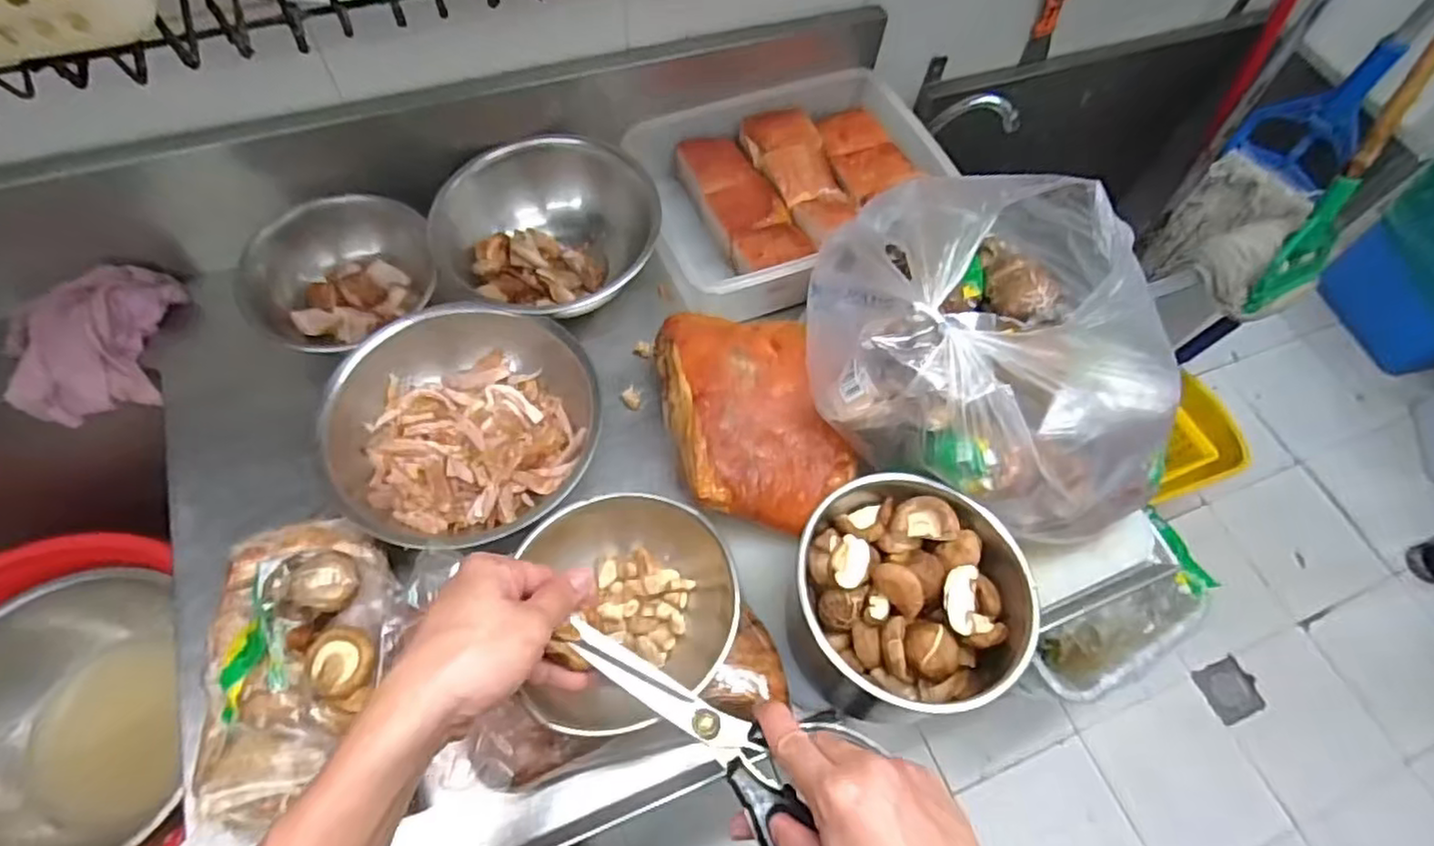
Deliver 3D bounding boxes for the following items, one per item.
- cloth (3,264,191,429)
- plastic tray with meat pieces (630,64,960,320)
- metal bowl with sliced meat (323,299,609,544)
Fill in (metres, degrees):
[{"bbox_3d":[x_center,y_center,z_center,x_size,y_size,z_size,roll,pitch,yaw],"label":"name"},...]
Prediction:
[{"bbox_3d":[-0.636,-0.081,0.703,0.151,0.091,0.121,-12,64,-10],"label":"cloth"},{"bbox_3d":[0.092,-0.276,0.808,0.337,0.068,0.279,-17,65,-12],"label":"plastic tray with meat pieces"},{"bbox_3d":[-0.238,-0.002,0.655,0.236,0.080,0.222,2,63,-3],"label":"metal bowl with sliced meat"}]

